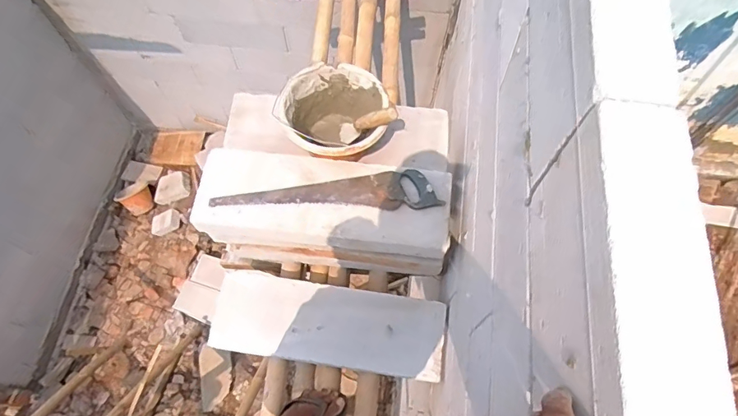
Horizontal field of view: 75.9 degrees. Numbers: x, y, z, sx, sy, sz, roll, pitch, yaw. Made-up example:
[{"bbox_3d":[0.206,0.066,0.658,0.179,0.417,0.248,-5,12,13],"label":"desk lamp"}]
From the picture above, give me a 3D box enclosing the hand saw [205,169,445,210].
[{"bbox_3d":[-0.100,-0.039,1.120,0.534,0.034,0.094,0,67,0],"label":"hand saw"}]

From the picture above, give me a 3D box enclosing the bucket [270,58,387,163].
[{"bbox_3d":[-0.087,-0.204,1.180,0.240,0.202,0.253,0,67,0],"label":"bucket"}]

